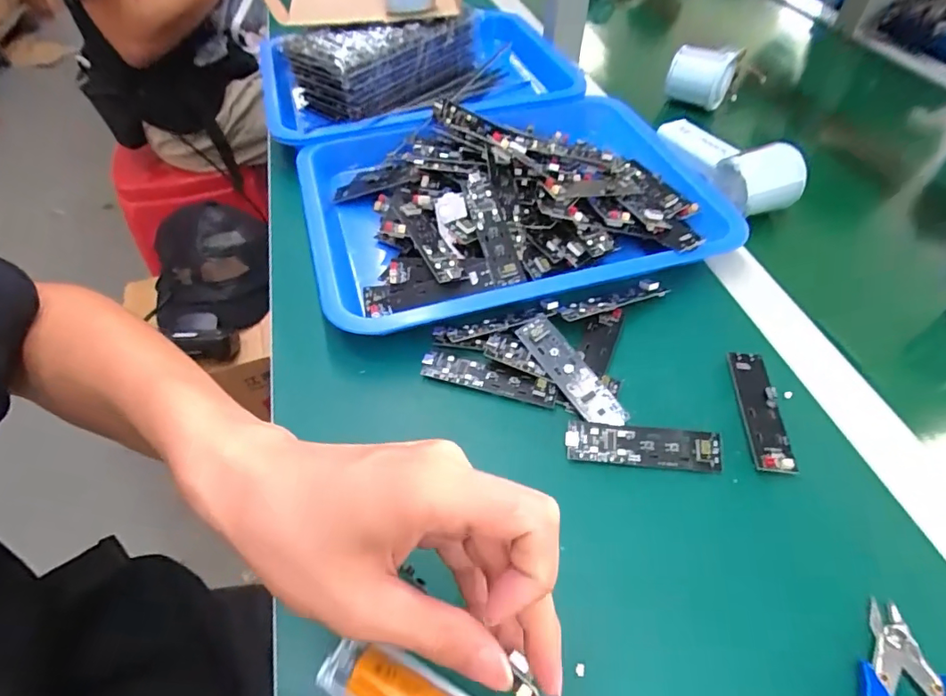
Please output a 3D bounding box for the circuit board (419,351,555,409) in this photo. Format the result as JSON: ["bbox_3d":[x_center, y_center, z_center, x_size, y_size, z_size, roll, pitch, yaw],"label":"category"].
[{"bbox_3d":[0.011,0.018,0.346,0.091,0.007,0.022,13,52,11],"label":"circuit board"}]

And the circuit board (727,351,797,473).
[{"bbox_3d":[0.184,0.039,0.333,0.024,0.013,0.088,6,51,6],"label":"circuit board"}]

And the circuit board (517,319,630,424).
[{"bbox_3d":[0.063,0.015,0.339,0.023,0.004,0.090,-34,66,-8],"label":"circuit board"}]

